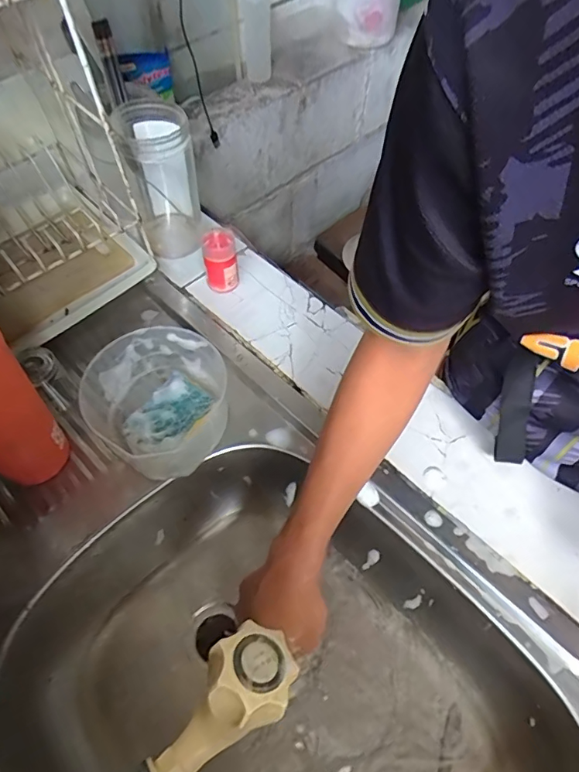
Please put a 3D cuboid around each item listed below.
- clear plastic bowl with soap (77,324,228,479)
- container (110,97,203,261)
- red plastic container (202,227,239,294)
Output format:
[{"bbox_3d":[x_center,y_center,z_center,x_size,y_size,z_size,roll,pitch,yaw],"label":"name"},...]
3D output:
[{"bbox_3d":[-0.136,0.010,0.501,0.137,0.067,0.135,0,58,0],"label":"clear plastic bowl with soap"},{"bbox_3d":[-0.162,-0.265,0.610,0.079,0.177,0.100,-14,59,-9],"label":"container"},{"bbox_3d":[-0.087,-0.156,0.596,0.040,0.081,0.034,-10,58,-7],"label":"red plastic container"}]

